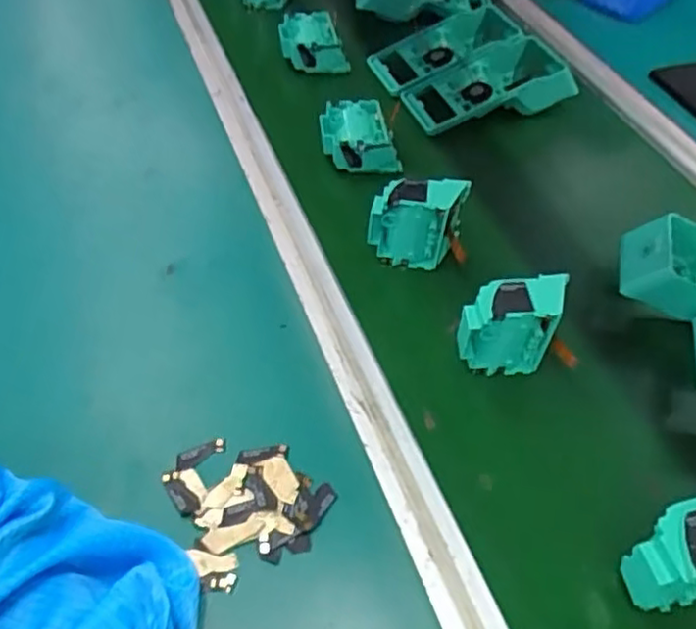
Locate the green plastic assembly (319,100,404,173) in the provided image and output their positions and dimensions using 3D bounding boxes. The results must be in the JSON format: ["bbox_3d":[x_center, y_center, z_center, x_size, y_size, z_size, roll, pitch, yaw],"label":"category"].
[{"bbox_3d":[0.011,-0.177,0.674,0.075,0.039,0.083,-11,53,-13],"label":"green plastic assembly"}]

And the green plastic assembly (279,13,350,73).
[{"bbox_3d":[-0.041,-0.326,0.797,0.079,0.039,0.079,-5,52,-8],"label":"green plastic assembly"}]

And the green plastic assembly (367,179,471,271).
[{"bbox_3d":[0.058,-0.076,0.578,0.078,0.082,0.034,5,49,2],"label":"green plastic assembly"}]

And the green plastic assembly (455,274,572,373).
[{"bbox_3d":[0.122,0.010,0.505,0.078,0.077,0.042,-2,52,-6],"label":"green plastic assembly"}]

